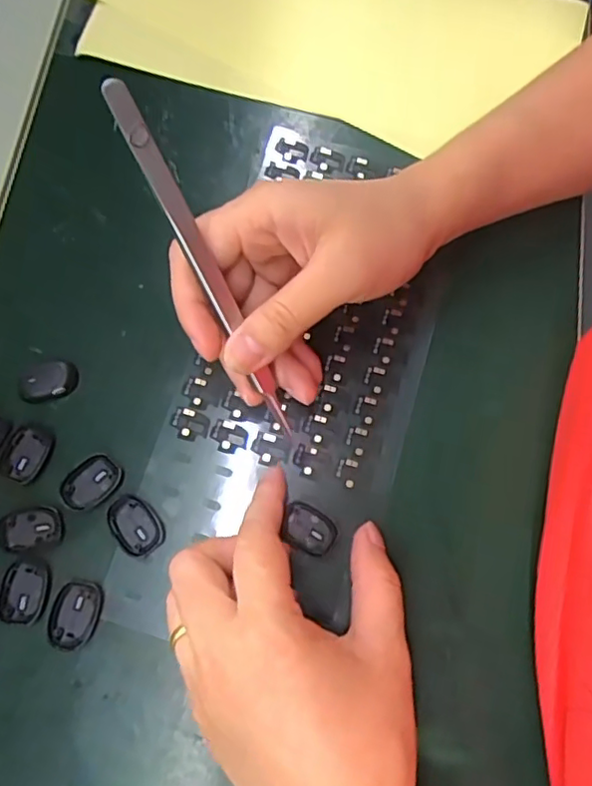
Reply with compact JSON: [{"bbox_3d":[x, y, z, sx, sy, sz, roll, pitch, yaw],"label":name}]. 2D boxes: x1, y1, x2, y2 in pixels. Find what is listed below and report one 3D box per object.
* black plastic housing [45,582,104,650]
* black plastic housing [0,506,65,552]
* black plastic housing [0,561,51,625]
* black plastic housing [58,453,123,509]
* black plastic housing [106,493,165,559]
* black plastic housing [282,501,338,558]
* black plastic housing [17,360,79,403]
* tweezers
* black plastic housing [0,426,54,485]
[{"bbox_3d":[-0.096,0.096,0.267,0.020,0.004,0.028,20,74,4],"label":"black plastic housing"},{"bbox_3d":[-0.120,0.061,0.276,0.030,0.004,0.018,-7,74,-4],"label":"black plastic housing"},{"bbox_3d":[-0.120,0.087,0.269,0.021,0.004,0.025,13,73,2],"label":"black plastic housing"},{"bbox_3d":[-0.094,0.041,0.282,0.029,0.004,0.021,-41,79,-13],"label":"black plastic housing"},{"bbox_3d":[-0.073,0.059,0.277,0.020,0.005,0.028,-40,79,-13],"label":"black plastic housing"},{"bbox_3d":[0.006,0.061,0.277,0.026,0.004,0.019,27,74,6],"label":"black plastic housing"},{"bbox_3d":[-0.119,-0.006,0.295,0.028,0.005,0.018,-10,74,-5],"label":"black plastic housing"},{"bbox_3d":[-0.037,-0.051,0.248,0.010,0.004,0.144,-30,111,-10],"label":"tweezers"},{"bbox_3d":[-0.126,0.028,0.285,0.020,0.004,0.025,19,74,3],"label":"black plastic housing"}]

